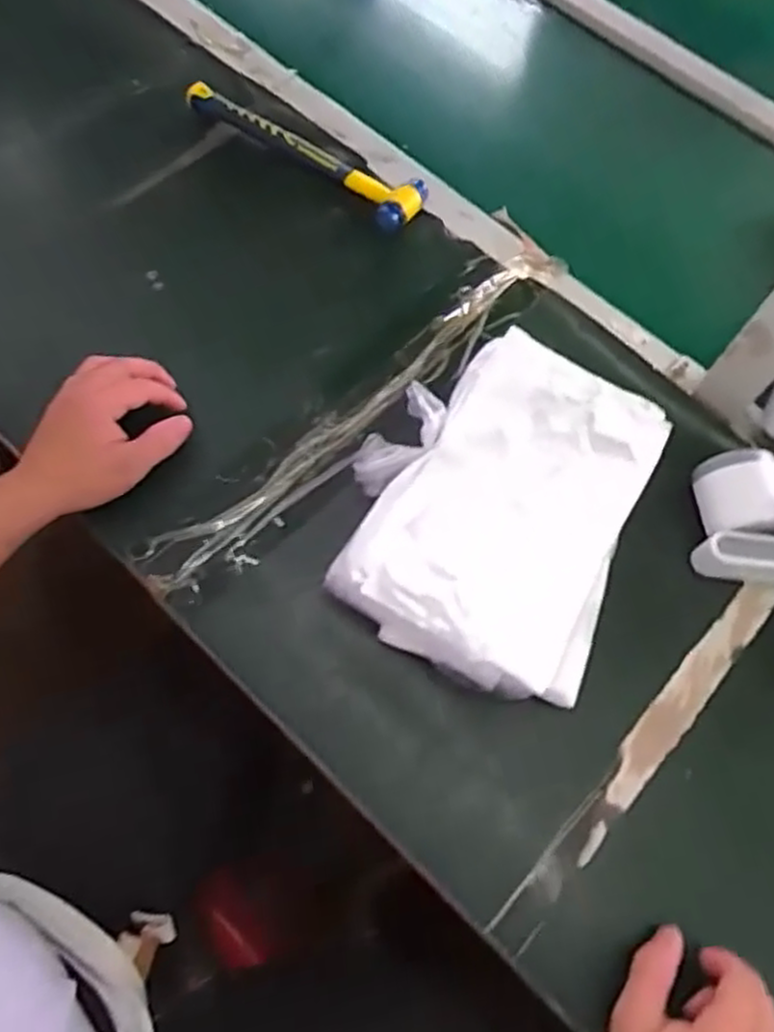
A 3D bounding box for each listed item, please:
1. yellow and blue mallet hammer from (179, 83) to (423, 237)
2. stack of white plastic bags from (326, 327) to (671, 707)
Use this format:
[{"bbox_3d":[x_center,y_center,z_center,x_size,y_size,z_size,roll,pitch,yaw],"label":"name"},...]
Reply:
[{"bbox_3d":[-0.073,-0.336,0.683,0.238,0.034,0.054,35,72,11],"label":"yellow and blue mallet hammer"},{"bbox_3d":[0.073,-0.007,0.536,0.193,0.070,0.242,23,67,6],"label":"stack of white plastic bags"}]

